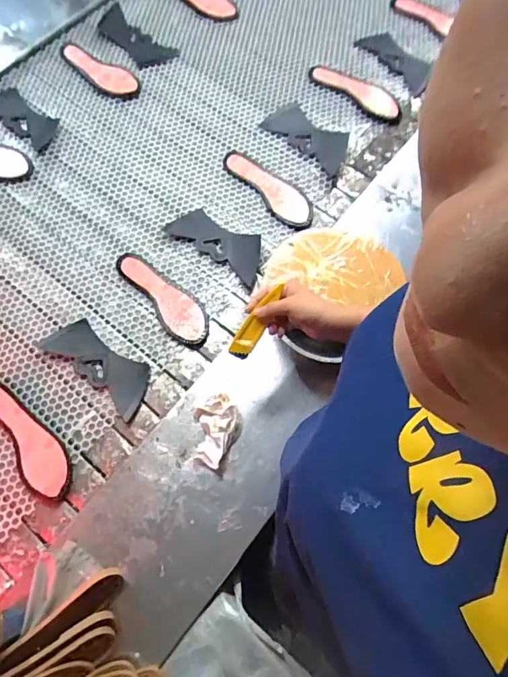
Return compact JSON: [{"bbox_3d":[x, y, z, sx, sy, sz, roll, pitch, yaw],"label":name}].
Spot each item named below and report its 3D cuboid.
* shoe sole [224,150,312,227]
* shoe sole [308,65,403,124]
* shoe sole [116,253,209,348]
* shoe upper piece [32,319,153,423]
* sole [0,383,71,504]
[{"bbox_3d":[0.031,-0.322,0.931,0.076,0.019,0.228,-39,74,-14],"label":"shoe sole"},{"bbox_3d":[0.237,-0.563,1.001,0.220,0.017,0.087,34,72,11],"label":"shoe sole"},{"bbox_3d":[-0.170,-0.082,0.850,0.079,0.014,0.231,-37,74,-14],"label":"shoe sole"},{"bbox_3d":[-0.280,0.043,0.805,0.221,0.007,0.090,36,73,12],"label":"shoe upper piece"},{"bbox_3d":[-0.384,0.165,0.754,0.083,0.018,0.232,-32,73,-12],"label":"sole"}]

